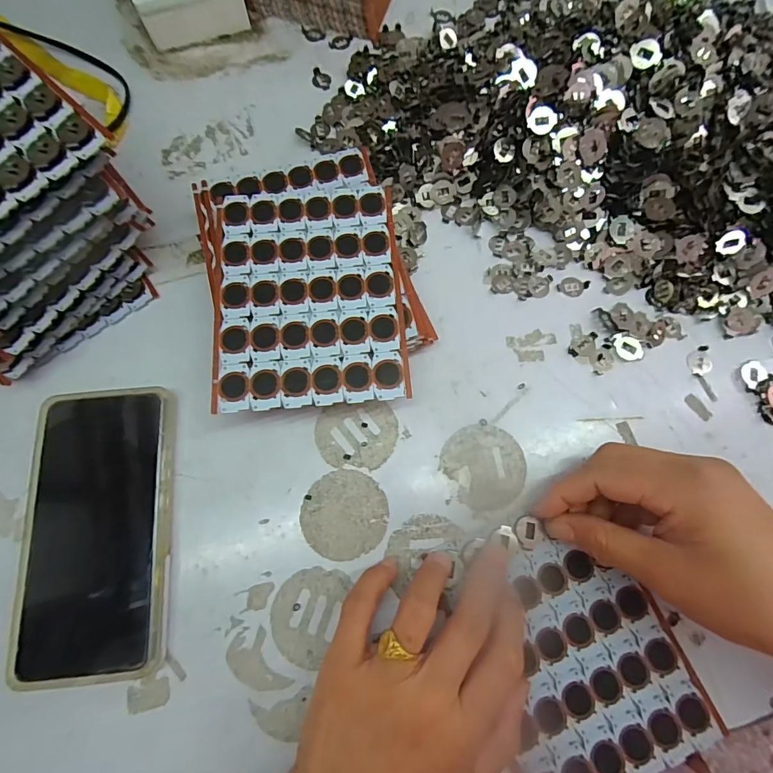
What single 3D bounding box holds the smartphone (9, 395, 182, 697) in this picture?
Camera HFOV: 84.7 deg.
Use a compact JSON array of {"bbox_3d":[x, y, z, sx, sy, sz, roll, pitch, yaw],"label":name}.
[{"bbox_3d":[-0.176,0.084,0.258,0.085,0.014,0.164,-5,74,-1],"label":"smartphone"}]

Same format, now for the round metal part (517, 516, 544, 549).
[{"bbox_3d":[0.088,0.090,0.260,0.016,0.004,0.018,-22,76,-6],"label":"round metal part"}]

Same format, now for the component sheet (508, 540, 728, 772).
[{"bbox_3d":[0.111,0.156,0.243,0.110,0.004,0.122,-23,76,-6],"label":"component sheet"}]

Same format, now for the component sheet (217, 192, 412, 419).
[{"bbox_3d":[-0.052,-0.063,0.270,0.124,0.005,0.156,-4,74,-1],"label":"component sheet"}]

